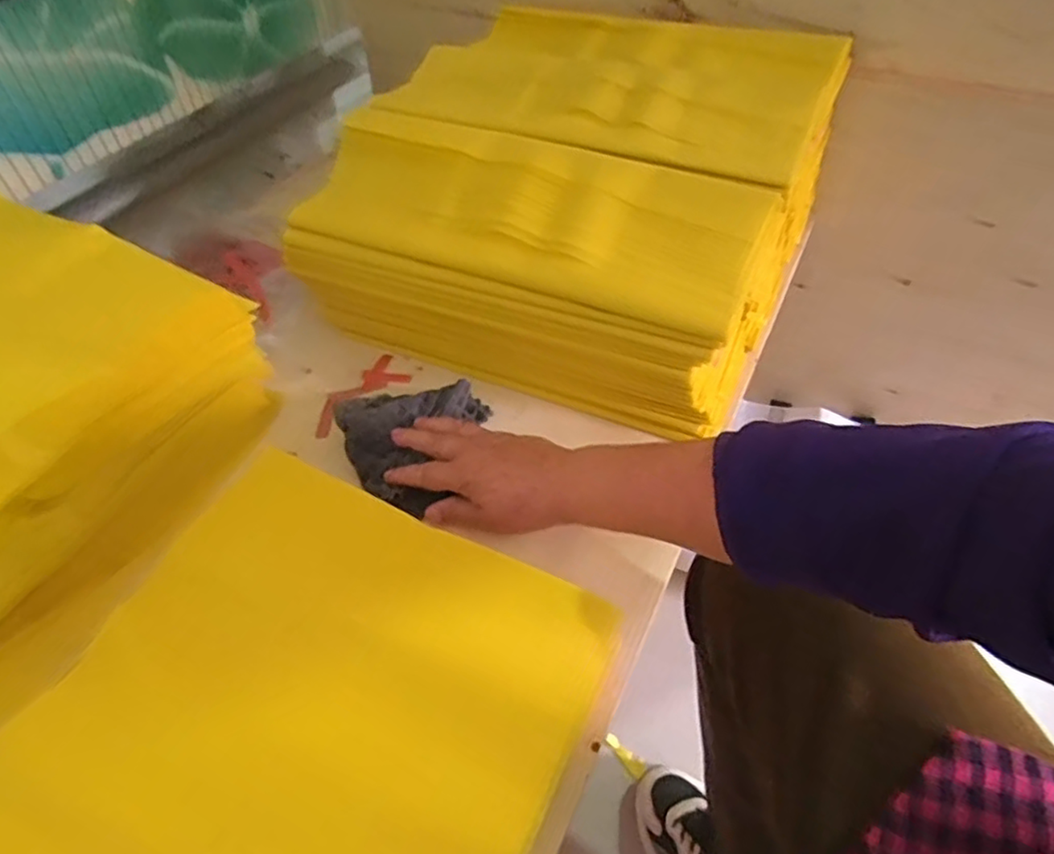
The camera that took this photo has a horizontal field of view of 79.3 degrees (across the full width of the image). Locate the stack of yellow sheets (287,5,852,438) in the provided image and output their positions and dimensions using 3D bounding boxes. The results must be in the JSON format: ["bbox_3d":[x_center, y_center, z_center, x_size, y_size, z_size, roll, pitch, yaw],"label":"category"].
[{"bbox_3d":[0.062,-0.232,0.614,0.374,0.180,0.424,20,52,18],"label":"stack of yellow sheets"}]

